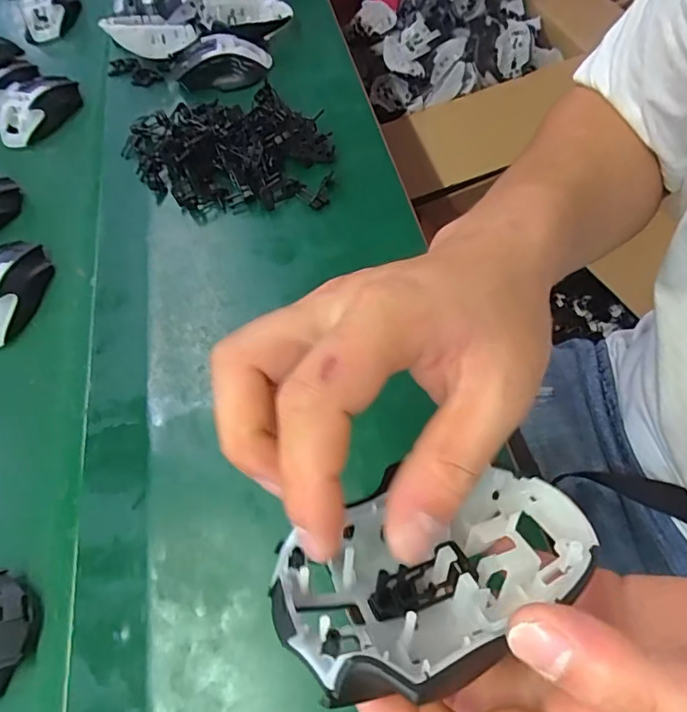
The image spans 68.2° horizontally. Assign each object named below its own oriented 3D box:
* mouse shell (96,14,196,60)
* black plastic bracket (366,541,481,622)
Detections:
[{"bbox_3d":[-0.234,-0.387,0.611,0.100,0.033,0.048,-6,57,-18],"label":"mouse shell"},{"bbox_3d":[0.029,0.085,0.191,0.042,0.006,0.017,-16,58,-15],"label":"black plastic bracket"}]

